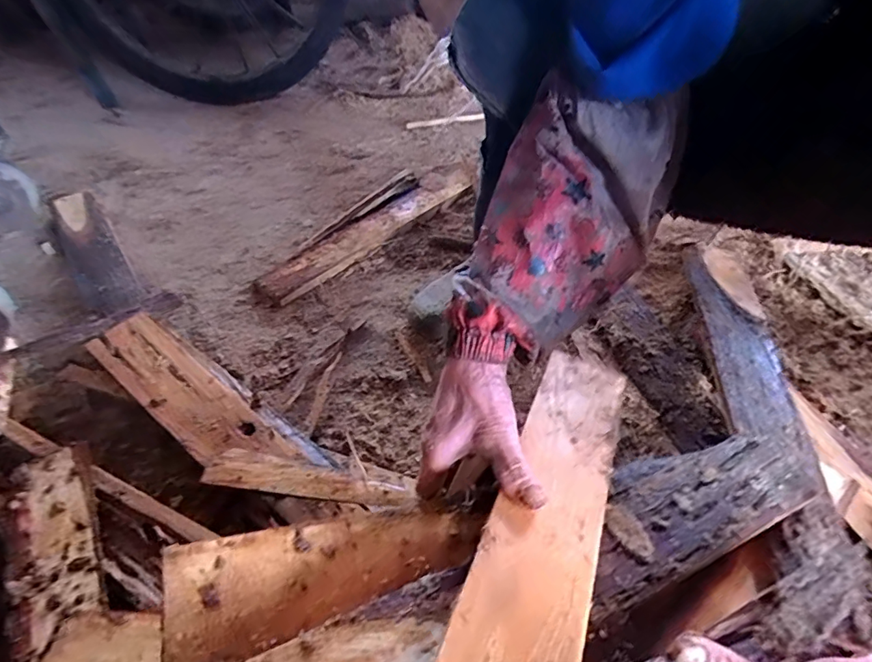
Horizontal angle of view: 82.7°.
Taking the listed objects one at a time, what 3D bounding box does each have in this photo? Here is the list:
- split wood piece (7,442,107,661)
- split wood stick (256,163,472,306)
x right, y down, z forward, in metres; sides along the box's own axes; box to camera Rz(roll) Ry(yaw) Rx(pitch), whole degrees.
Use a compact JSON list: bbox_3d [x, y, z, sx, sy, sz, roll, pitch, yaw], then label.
[{"bbox_3d":[-0.326,0.177,0.430,0.066,0.028,0.180,-28,48,-22],"label":"split wood piece"},{"bbox_3d":[-0.099,-0.188,0.870,0.088,0.025,0.460,29,52,30],"label":"split wood stick"}]

